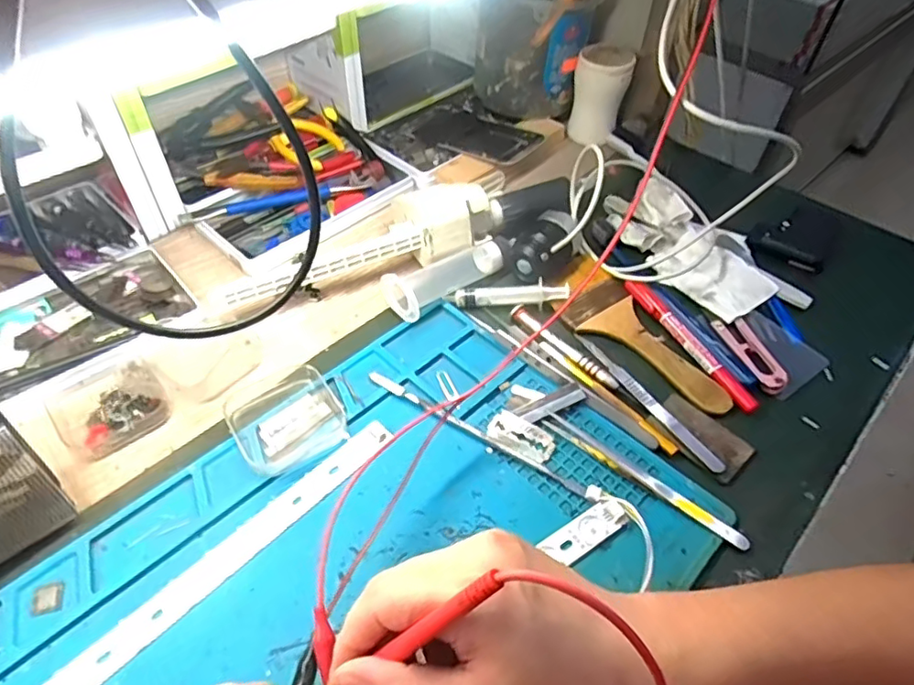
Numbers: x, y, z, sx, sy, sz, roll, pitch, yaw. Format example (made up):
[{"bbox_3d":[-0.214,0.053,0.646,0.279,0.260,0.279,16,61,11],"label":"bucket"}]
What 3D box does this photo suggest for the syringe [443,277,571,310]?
[{"bbox_3d":[0.039,-0.037,0.448,0.086,0.019,0.014,1,49,-2],"label":"syringe"}]

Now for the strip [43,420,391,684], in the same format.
[{"bbox_3d":[-0.121,0.112,0.321,0.018,0.004,0.216,36,56,25],"label":"strip"}]

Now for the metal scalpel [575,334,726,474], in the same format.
[{"bbox_3d":[0.126,0.035,0.397,0.010,0.004,0.132,-23,54,-22],"label":"metal scalpel"}]

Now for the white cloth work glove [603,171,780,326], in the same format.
[{"bbox_3d":[0.194,-0.086,0.495,0.089,0.018,0.153,-28,56,-25],"label":"white cloth work glove"}]

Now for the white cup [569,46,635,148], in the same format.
[{"bbox_3d":[0.139,-0.247,0.591,0.049,0.081,0.048,2,49,-2],"label":"white cup"}]

